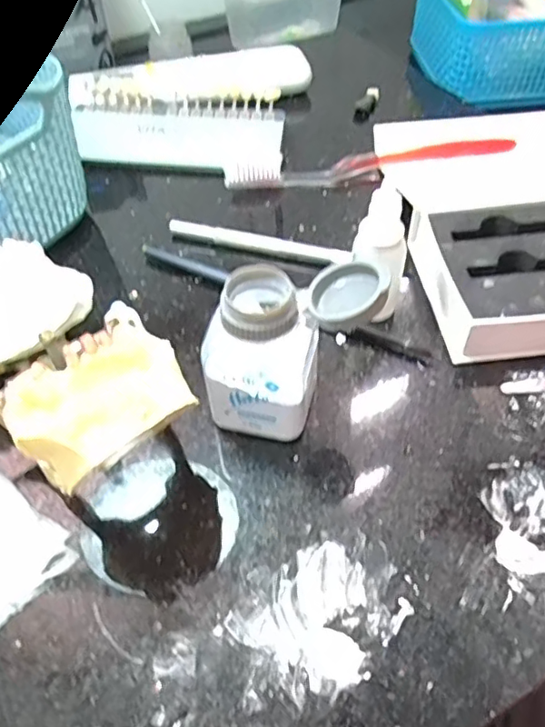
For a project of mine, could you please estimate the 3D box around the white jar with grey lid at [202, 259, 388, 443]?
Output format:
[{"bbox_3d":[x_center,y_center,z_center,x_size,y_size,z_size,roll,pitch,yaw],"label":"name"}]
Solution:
[{"bbox_3d":[0.007,-0.002,0.232,0.066,0.072,0.037,-1,51,1],"label":"white jar with grey lid"}]

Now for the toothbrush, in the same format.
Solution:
[{"bbox_3d":[0.063,-0.128,0.370,0.185,0.015,0.015,-9,51,-5],"label":"toothbrush"}]

